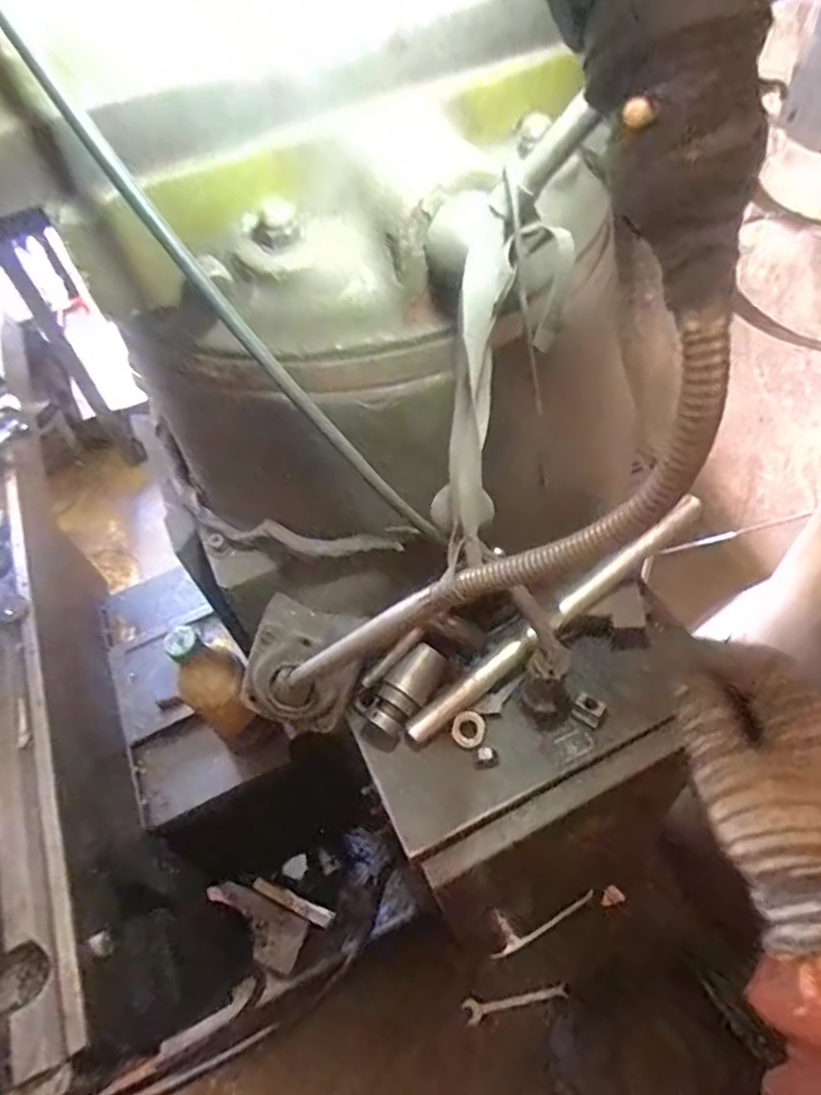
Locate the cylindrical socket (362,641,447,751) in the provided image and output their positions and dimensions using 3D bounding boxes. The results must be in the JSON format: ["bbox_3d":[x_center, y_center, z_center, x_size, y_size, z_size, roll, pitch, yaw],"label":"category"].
[{"bbox_3d":[-0.008,0.132,0.557,0.034,0.035,0.101,32,90,25],"label":"cylindrical socket"}]

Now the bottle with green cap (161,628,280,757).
[{"bbox_3d":[-0.196,0.156,0.667,0.058,0.202,0.071,-37,59,-19],"label":"bottle with green cap"}]

